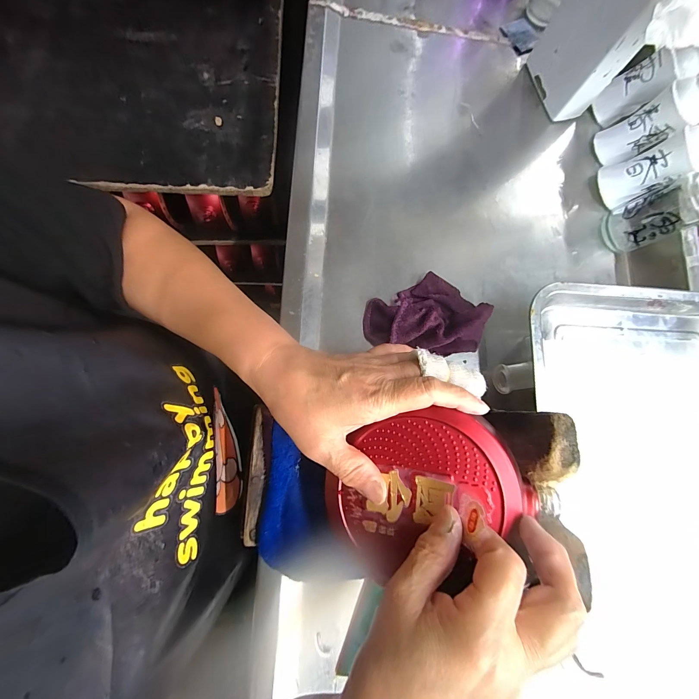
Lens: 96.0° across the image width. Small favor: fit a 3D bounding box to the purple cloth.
[{"bbox_3d":[0.084,-0.042,0.346,0.127,0.019,0.087,12,79,-2],"label":"purple cloth"}]

